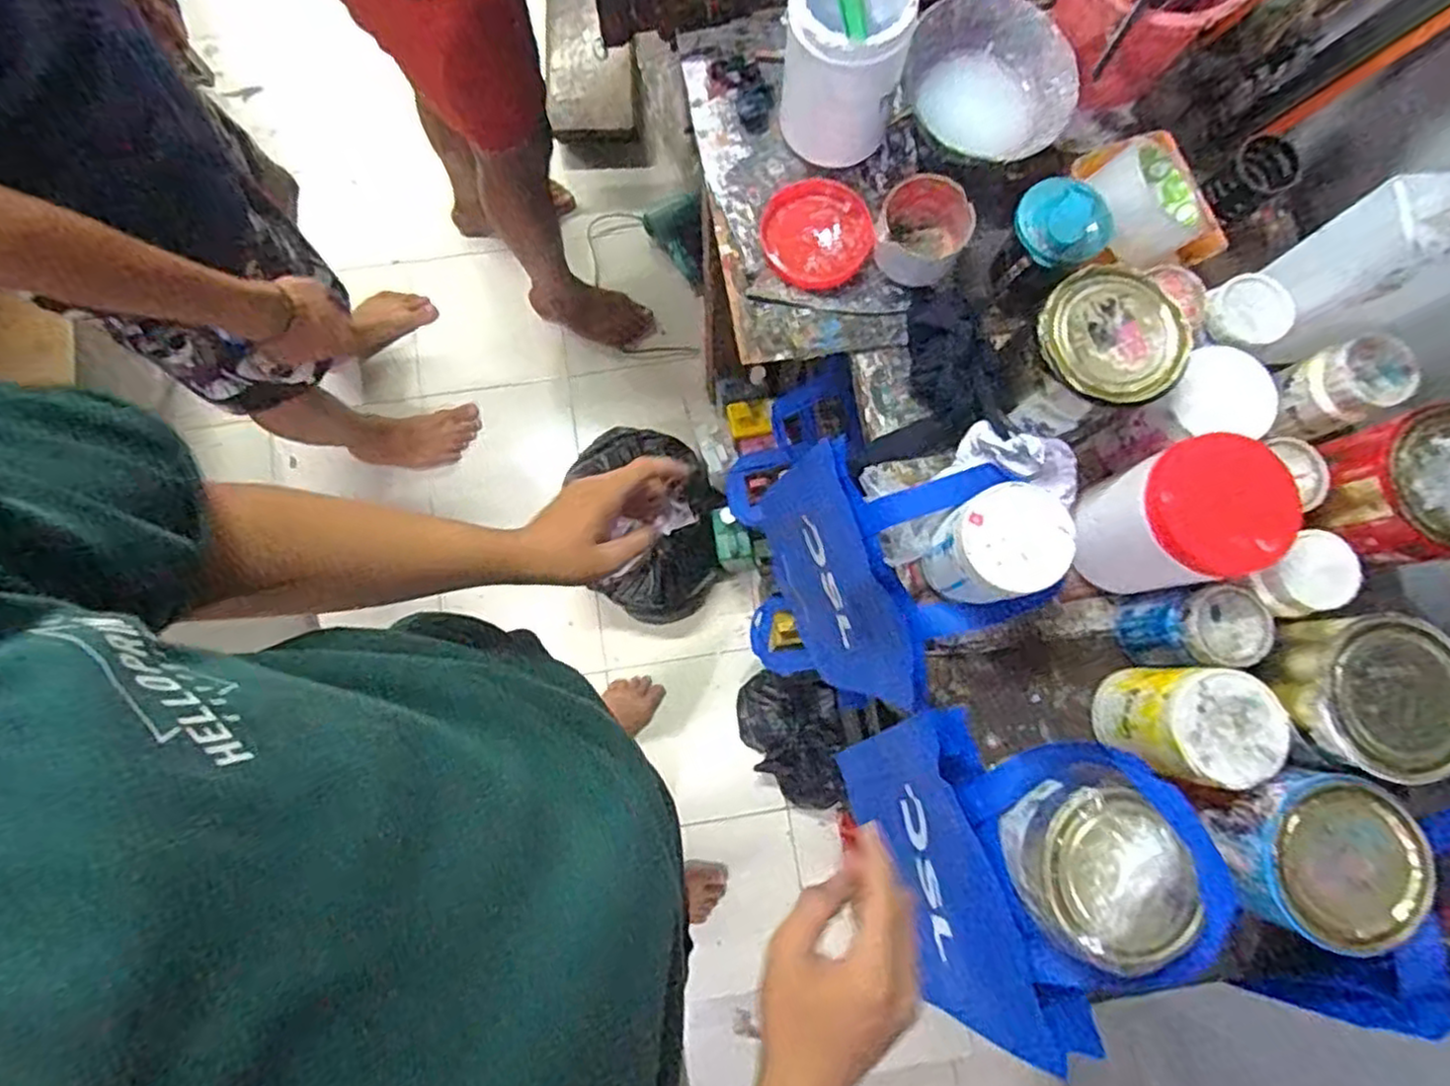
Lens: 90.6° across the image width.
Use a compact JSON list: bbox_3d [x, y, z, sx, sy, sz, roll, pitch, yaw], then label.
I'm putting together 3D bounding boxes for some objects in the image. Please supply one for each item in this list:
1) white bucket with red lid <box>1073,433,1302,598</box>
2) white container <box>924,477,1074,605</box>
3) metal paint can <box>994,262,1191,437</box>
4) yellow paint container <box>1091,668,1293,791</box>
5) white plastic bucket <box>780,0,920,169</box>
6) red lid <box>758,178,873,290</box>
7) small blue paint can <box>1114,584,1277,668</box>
[{"bbox_3d":[0.341,-0.015,0.549,0.095,0.123,0.099,0,80,0],"label":"white bucket with red lid"},{"bbox_3d":[0.211,0.005,0.562,0.082,0.095,0.079,0,80,0],"label":"white container"},{"bbox_3d":[0.278,-0.142,0.570,0.106,0.110,0.107,0,80,0],"label":"metal paint can"},{"bbox_3d":[0.349,0.137,0.547,0.085,0.100,0.079,0,80,0],"label":"yellow paint container"},{"bbox_3d":[0.103,-0.412,0.618,0.093,0.141,0.087,0,80,0],"label":"white plastic bucket"},{"bbox_3d":[0.085,-0.291,0.672,0.098,0.017,0.102,0,80,0],"label":"red lid"},{"bbox_3d":[0.367,0.068,0.569,0.074,0.087,0.060,0,80,0],"label":"small blue paint can"}]

